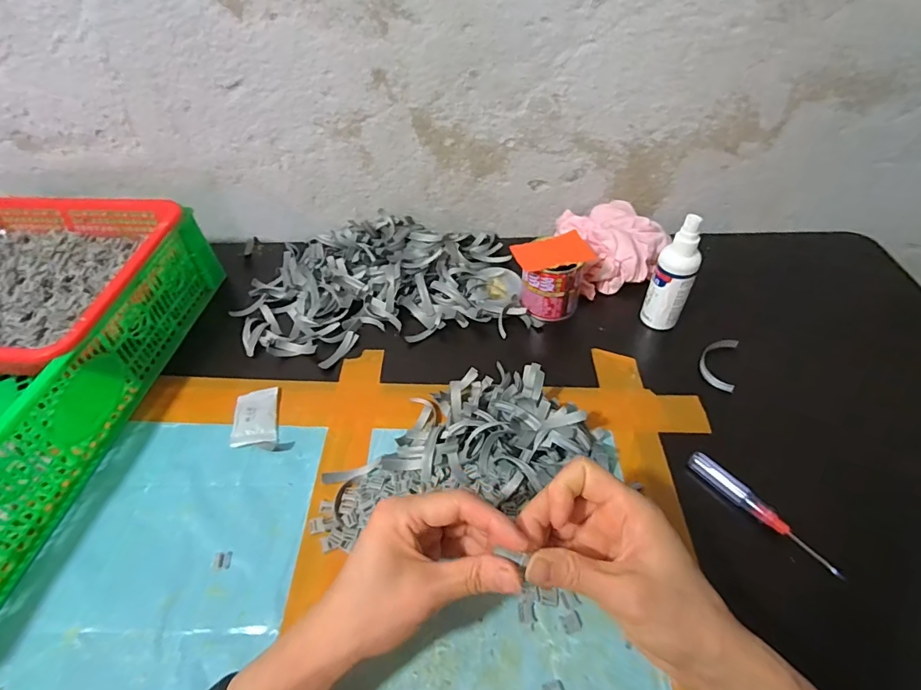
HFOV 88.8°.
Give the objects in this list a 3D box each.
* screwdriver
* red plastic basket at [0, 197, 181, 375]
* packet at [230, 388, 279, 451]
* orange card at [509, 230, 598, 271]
[{"bbox_3d":[0.236,0.130,0.370,0.012,0.014,0.121,-29,52,-23],"label":"screwdriver"},{"bbox_3d":[-0.460,-0.065,0.489,0.297,0.069,0.244,3,47,6],"label":"red plastic basket"},{"bbox_3d":[-0.195,0.070,0.449,0.039,0.009,0.071,-10,47,-6],"label":"packet"},{"bbox_3d":[0.099,-0.098,0.501,0.080,0.005,0.048,-17,54,-13],"label":"orange card"}]

